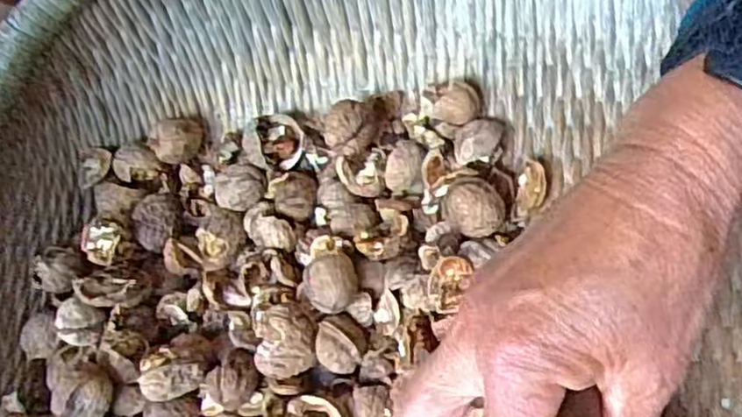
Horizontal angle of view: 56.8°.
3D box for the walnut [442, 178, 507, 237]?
[{"bbox_3d":[0.054,-0.003,0.363,0.032,0.024,0.028,1,50,7],"label":"walnut"}]

